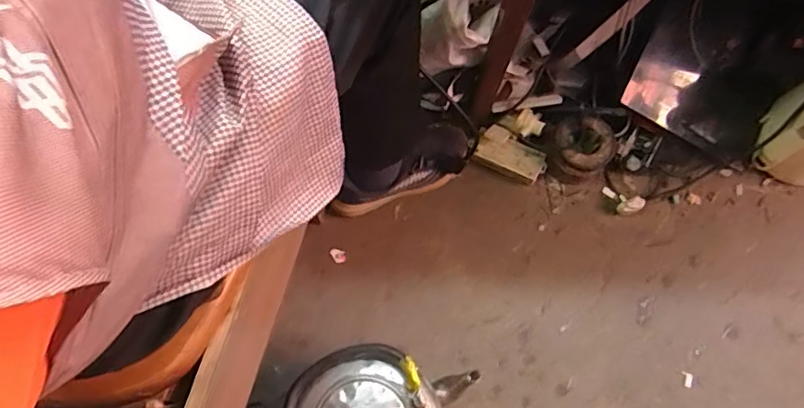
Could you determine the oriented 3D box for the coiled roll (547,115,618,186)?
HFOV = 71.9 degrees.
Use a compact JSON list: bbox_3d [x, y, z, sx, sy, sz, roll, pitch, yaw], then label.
[{"bbox_3d":[0.348,-0.104,1.086,0.113,0.091,0.106,0,70,-1],"label":"coiled roll"}]

